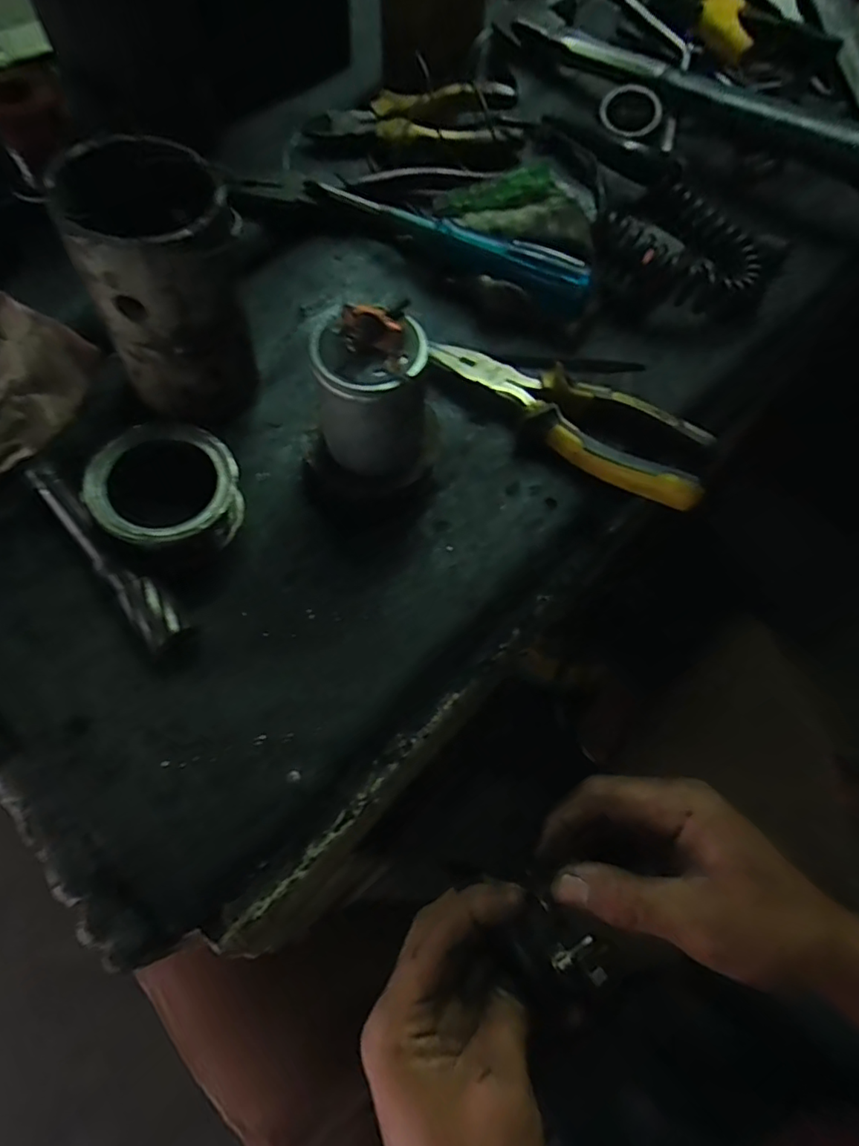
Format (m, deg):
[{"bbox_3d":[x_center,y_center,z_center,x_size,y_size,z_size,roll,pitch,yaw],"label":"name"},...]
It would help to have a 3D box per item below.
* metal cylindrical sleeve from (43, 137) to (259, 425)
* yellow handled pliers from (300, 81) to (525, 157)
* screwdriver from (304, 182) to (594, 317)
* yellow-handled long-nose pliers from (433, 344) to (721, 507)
[{"bbox_3d":[-0.122,-0.137,0.263,0.065,0.104,0.067,2,64,-3],"label":"metal cylindrical sleeve"},{"bbox_3d":[-0.007,-0.321,0.402,0.150,0.032,0.048,-16,66,-11],"label":"yellow handled pliers"},{"bbox_3d":[0.010,-0.212,0.355,0.191,0.021,0.029,25,65,8],"label":"screwdriver"},{"bbox_3d":[0.075,-0.090,0.312,0.166,0.016,0.047,31,66,11],"label":"yellow-handled long-nose pliers"}]

